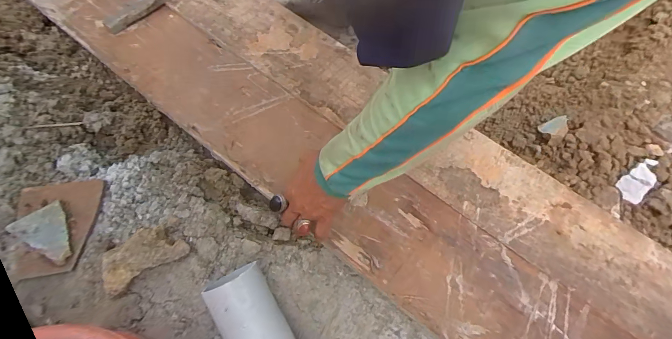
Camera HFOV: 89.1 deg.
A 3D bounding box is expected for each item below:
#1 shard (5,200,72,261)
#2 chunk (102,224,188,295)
[{"bbox_3d":[-0.489,0.113,0.567,0.098,0.019,0.096,-30,81,-6],"label":"shard"},{"bbox_3d":[-0.318,0.140,0.558,0.133,0.039,0.066,-30,81,-6],"label":"chunk"}]

